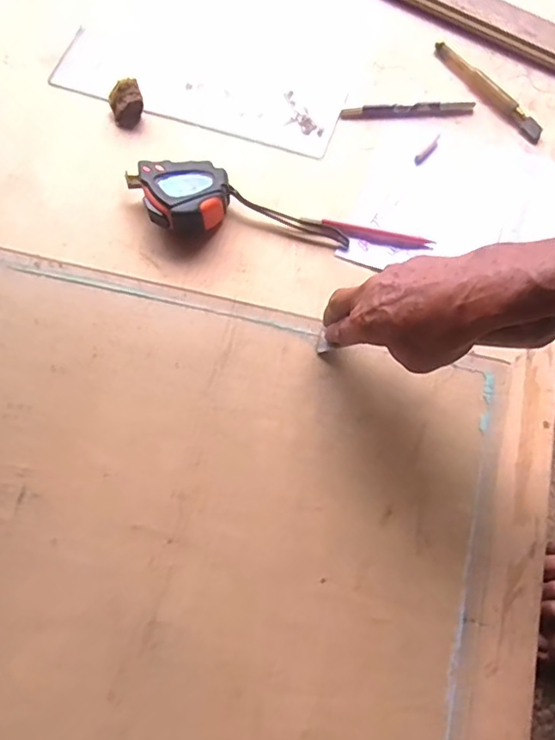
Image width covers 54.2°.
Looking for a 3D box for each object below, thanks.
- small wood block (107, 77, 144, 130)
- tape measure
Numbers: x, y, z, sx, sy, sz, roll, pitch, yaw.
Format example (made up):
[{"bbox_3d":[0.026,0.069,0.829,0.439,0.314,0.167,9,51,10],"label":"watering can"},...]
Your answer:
[{"bbox_3d":[-0.164,-0.290,0.587,0.035,0.024,0.041,-17,70,-6],"label":"small wood block"},{"bbox_3d":[-0.098,-0.170,0.539,0.098,0.040,0.069,-4,69,-2],"label":"tape measure"}]

